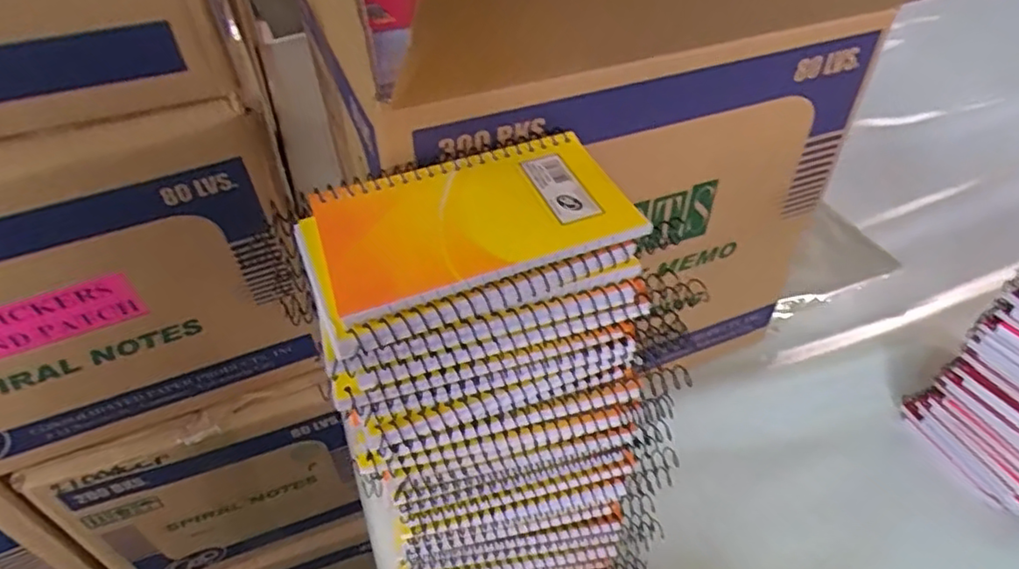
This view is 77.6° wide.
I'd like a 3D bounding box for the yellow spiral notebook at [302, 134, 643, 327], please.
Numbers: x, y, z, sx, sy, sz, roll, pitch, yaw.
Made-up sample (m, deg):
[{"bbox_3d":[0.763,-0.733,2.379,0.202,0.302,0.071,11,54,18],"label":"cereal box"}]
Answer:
[{"bbox_3d":[-0.017,-0.032,0.275,0.126,0.012,0.084,-16,45,-14],"label":"yellow spiral notebook"}]

